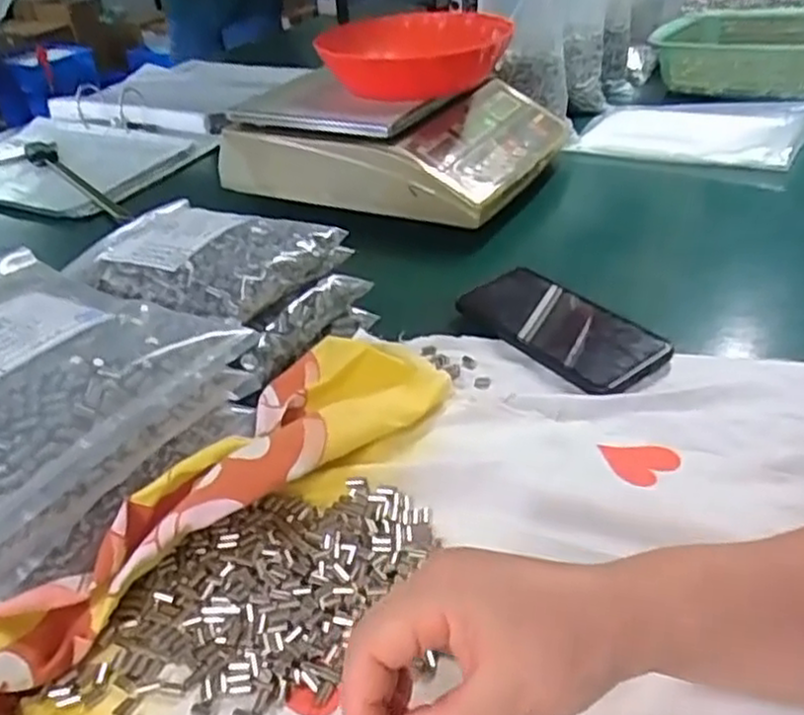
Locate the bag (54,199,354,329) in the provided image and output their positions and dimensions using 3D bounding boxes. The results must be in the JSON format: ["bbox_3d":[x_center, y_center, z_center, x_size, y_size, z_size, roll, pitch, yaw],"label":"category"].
[{"bbox_3d":[-0.149,-0.071,0.541,0.169,0.045,0.130,10,37,21],"label":"bag"}]

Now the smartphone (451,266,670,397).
[{"bbox_3d":[0.121,-0.024,0.561,0.081,0.016,0.157,-25,39,-27],"label":"smartphone"}]

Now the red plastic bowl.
[{"bbox_3d":[0.023,-0.330,0.807,0.179,0.059,0.179,4,36,13],"label":"red plastic bowl"}]

